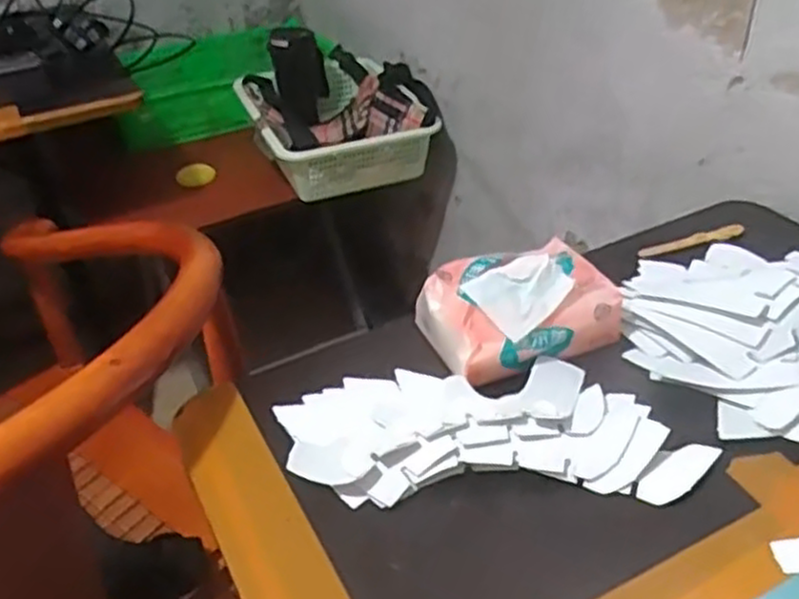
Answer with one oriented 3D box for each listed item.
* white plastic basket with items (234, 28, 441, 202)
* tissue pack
[{"bbox_3d":[-0.121,-0.371,1.415,0.323,0.211,0.398,-14,38,-15],"label":"white plastic basket with items"},{"bbox_3d":[0.089,0.003,0.586,0.139,0.060,0.102,-18,38,-20],"label":"tissue pack"}]

